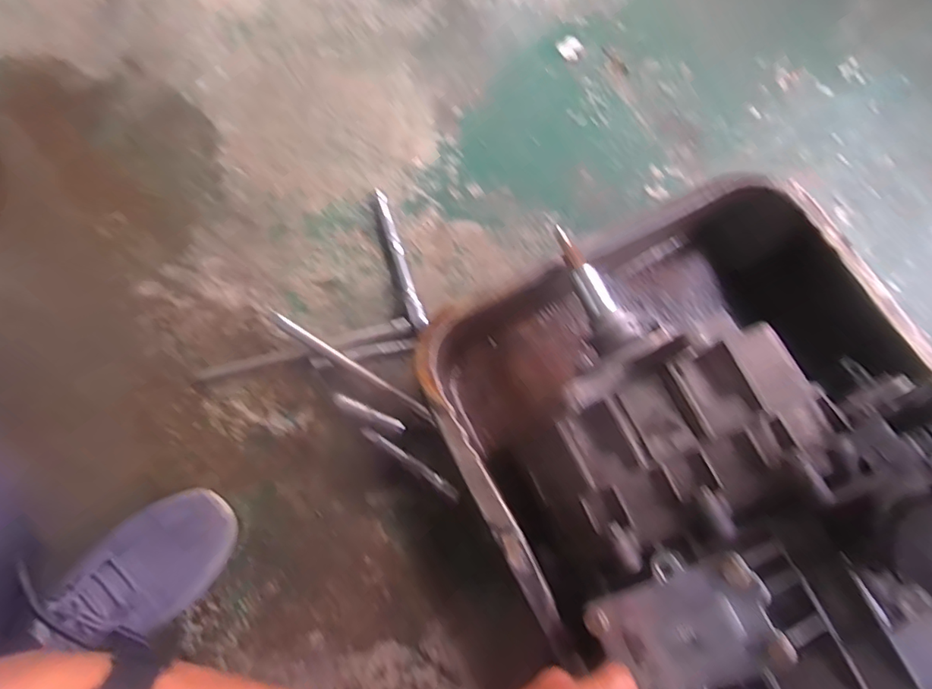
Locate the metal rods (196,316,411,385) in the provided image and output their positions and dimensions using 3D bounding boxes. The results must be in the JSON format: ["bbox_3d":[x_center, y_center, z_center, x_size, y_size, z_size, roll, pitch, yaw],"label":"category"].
[{"bbox_3d":[-0.184,0.007,0.605,0.240,0.013,0.021,-14,76,-2],"label":"metal rods"}]

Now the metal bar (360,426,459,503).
[{"bbox_3d":[-0.059,0.125,0.559,0.125,0.016,0.013,33,79,9],"label":"metal bar"}]

